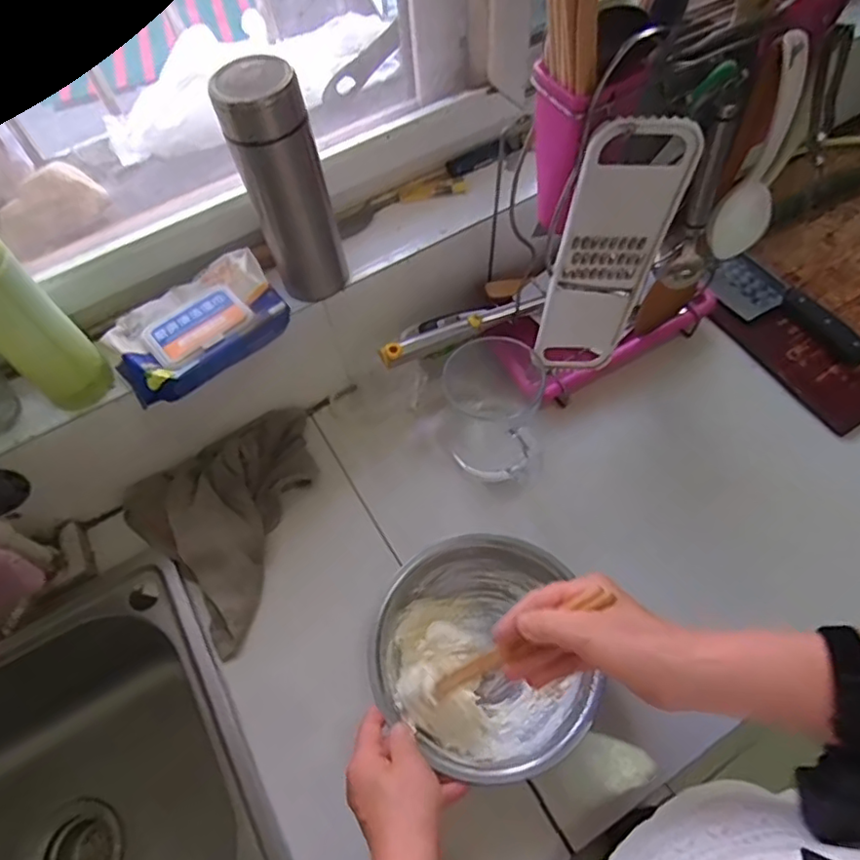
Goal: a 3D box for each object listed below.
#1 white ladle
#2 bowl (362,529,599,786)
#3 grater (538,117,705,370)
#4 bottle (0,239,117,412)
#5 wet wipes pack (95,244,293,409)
[{"bbox_3d":[0.286,-0.233,0.497,0.051,0.184,0.051,29,66,19],"label":"white ladle"},{"bbox_3d":[0.047,0.209,0.548,0.181,0.079,0.199,-2,60,3],"label":"bowl"},{"bbox_3d":[0.156,-0.144,0.515,0.093,0.270,0.017,-4,60,2],"label":"grater"},{"bbox_3d":[-0.349,-0.094,0.502,0.061,0.185,0.064,-42,66,-18],"label":"bottle"},{"bbox_3d":[-0.228,-0.103,0.579,0.166,0.033,0.105,-41,65,-18],"label":"wet wipes pack"}]

